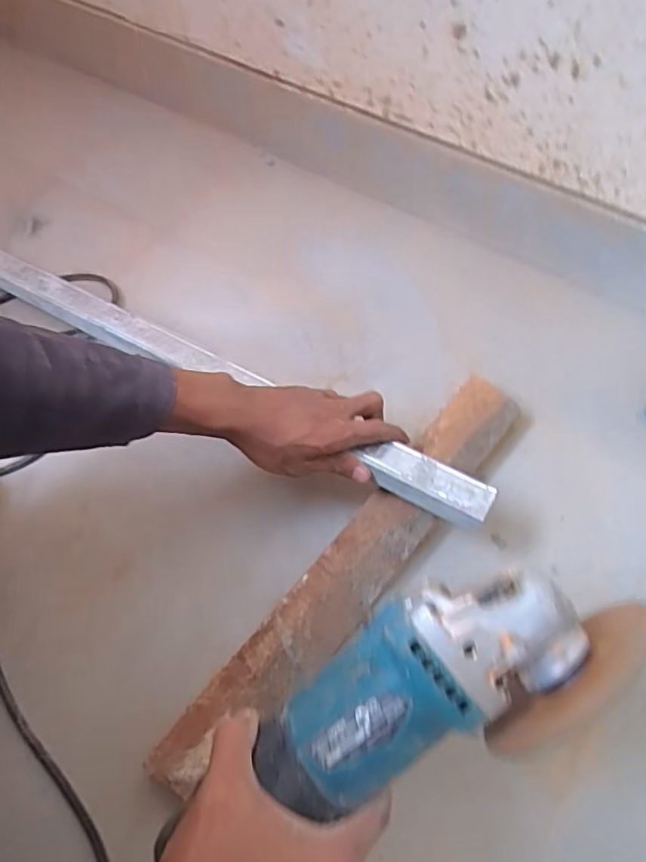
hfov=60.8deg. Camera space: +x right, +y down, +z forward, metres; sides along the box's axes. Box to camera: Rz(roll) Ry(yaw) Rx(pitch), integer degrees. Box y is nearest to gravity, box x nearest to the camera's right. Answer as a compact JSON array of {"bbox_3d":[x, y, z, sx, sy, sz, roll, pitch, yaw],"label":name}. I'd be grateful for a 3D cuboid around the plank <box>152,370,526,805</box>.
[{"bbox_3d":[0.047,0.097,0.460,0.068,0.036,0.371,36,69,18],"label":"plank"}]

